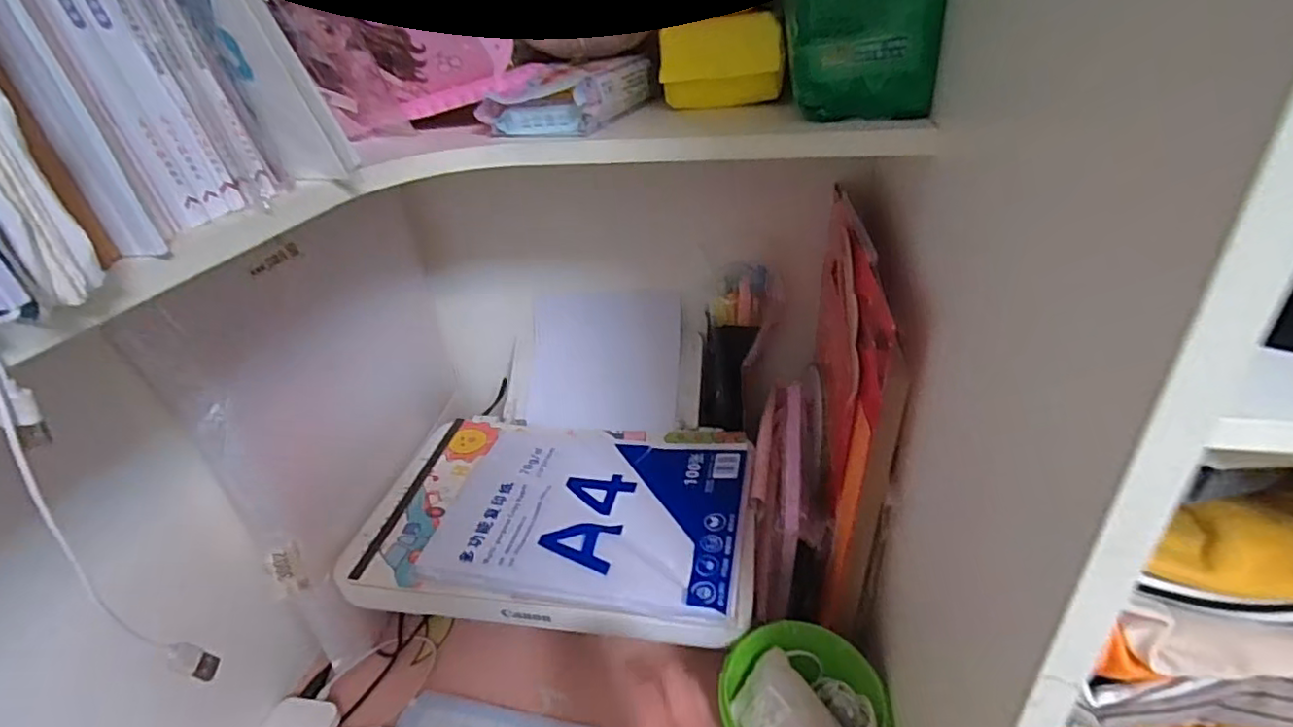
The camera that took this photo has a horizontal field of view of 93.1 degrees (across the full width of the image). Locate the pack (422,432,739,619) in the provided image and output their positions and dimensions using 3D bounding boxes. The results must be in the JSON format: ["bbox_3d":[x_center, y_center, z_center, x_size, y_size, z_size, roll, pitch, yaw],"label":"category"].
[{"bbox_3d":[-0.059,0.145,0.648,0.316,0.024,0.228,2,32,13],"label":"pack"}]

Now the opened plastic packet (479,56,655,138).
[{"bbox_3d":[-0.063,-0.233,0.529,0.098,0.042,0.149,7,34,21],"label":"opened plastic packet"}]

